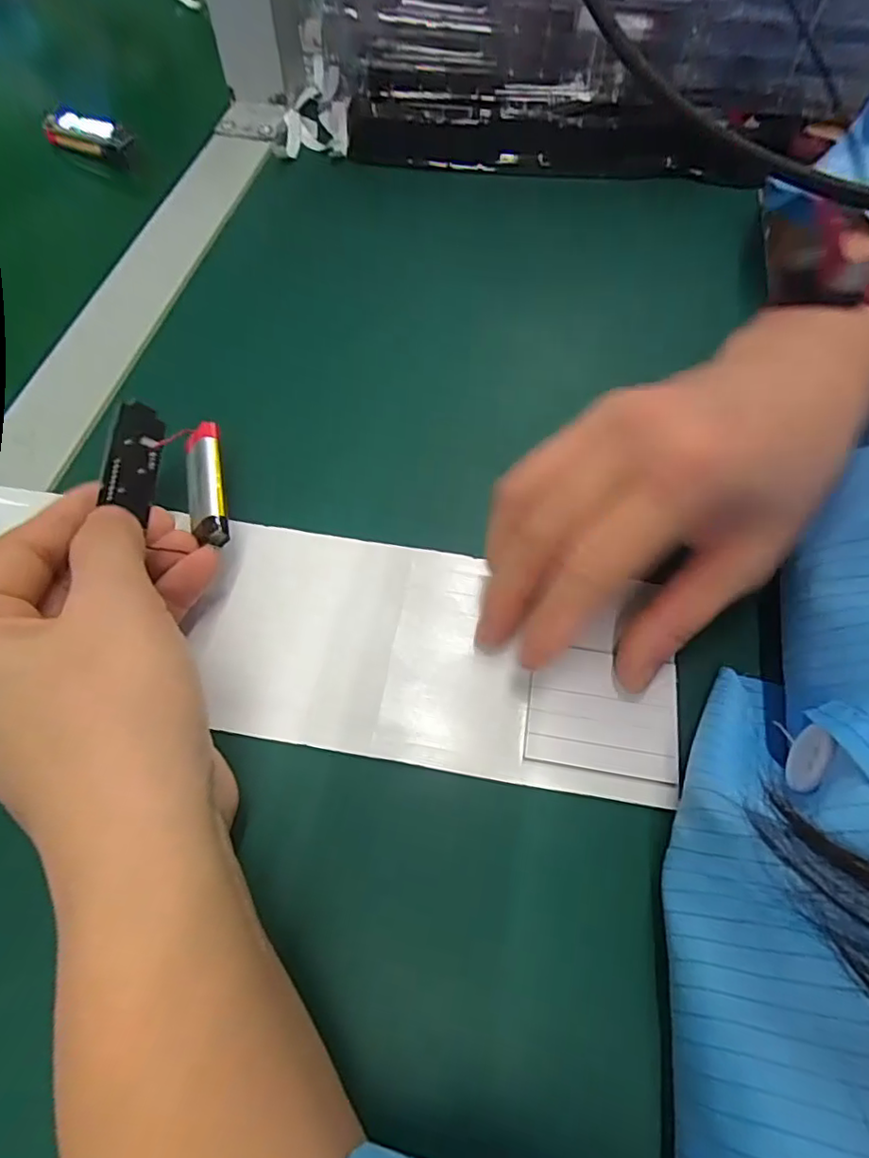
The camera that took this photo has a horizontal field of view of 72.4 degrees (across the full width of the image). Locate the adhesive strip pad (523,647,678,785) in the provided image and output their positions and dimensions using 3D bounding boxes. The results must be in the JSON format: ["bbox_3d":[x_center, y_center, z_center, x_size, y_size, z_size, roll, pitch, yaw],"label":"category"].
[{"bbox_3d":[0.056,0.044,0.199,0.048,0.004,0.039,9,61,4],"label":"adhesive strip pad"}]

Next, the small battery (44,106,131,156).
[{"bbox_3d":[-0.216,-0.277,0.367,0.059,0.015,0.015,23,63,12],"label":"small battery"}]

